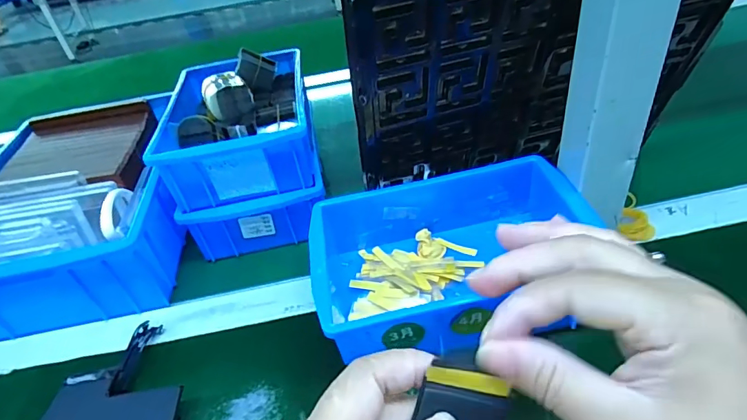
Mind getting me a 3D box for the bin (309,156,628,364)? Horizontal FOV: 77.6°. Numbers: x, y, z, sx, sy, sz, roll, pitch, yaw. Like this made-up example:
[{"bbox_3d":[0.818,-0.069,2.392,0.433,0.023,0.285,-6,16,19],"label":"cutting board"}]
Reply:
[{"bbox_3d":[0.053,0.039,0.361,0.194,0.068,0.145,-9,39,1],"label":"bin"}]

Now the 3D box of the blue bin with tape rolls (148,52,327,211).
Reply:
[{"bbox_3d":[-0.122,-0.087,0.460,0.132,0.085,0.194,-9,39,0],"label":"blue bin with tape rolls"}]

